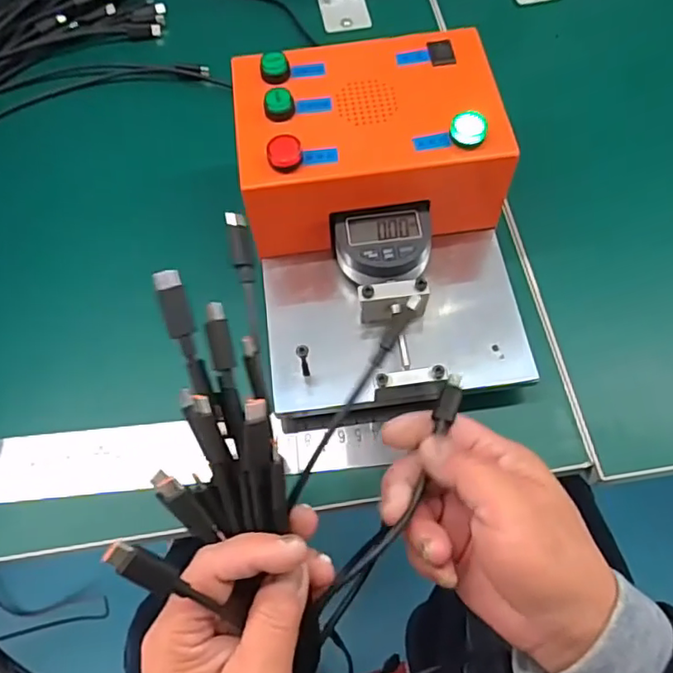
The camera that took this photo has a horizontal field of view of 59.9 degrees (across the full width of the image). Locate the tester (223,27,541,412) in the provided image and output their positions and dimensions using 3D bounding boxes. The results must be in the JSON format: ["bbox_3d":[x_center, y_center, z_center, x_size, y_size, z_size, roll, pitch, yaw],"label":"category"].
[{"bbox_3d":[0.026,-0.071,0.337,0.148,0.078,0.202,-9,64,-2],"label":"tester"}]

